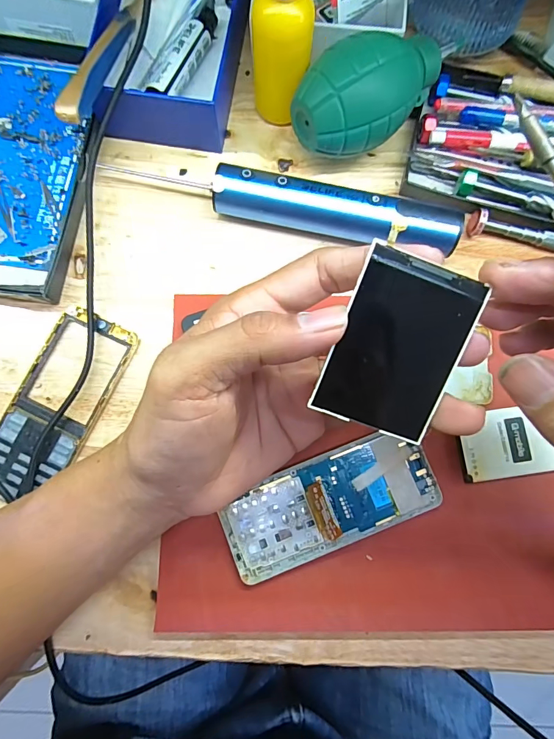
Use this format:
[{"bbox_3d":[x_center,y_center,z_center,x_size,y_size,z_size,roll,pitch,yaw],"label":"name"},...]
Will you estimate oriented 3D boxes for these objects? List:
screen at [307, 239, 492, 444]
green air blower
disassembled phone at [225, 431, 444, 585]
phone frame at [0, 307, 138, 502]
[{"bbox_3d":[0.044,-0.008,0.146,0.044,0.004,0.062,18,102,-6],"label":"screen"},{"bbox_3d":[0.058,-0.165,0.246,0.100,0.051,0.049,-27,83,-3],"label":"green air blower"},{"bbox_3d":[0.031,0.076,0.226,0.120,0.008,0.049,-21,82,-4],"label":"disassembled phone"},{"bbox_3d":[-0.133,0.023,0.239,0.051,0.010,0.120,26,81,3],"label":"phone frame"}]

